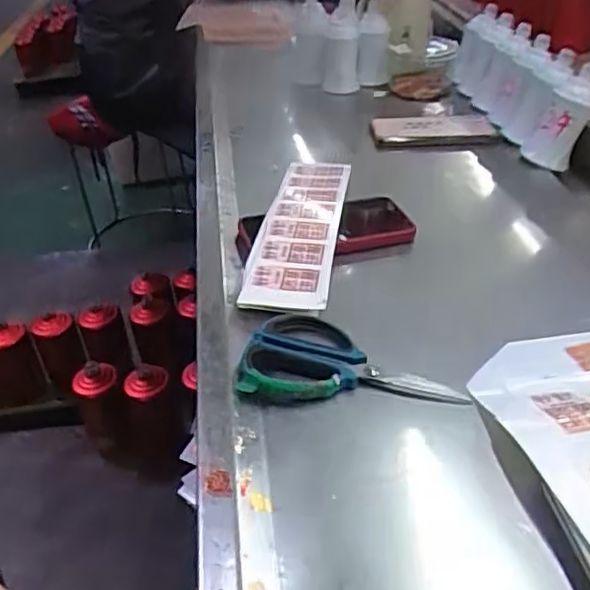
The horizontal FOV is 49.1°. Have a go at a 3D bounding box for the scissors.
[{"bbox_3d":[0.044,0.045,0.484,0.161,0.012,0.090,3,36,10],"label":"scissors"}]

